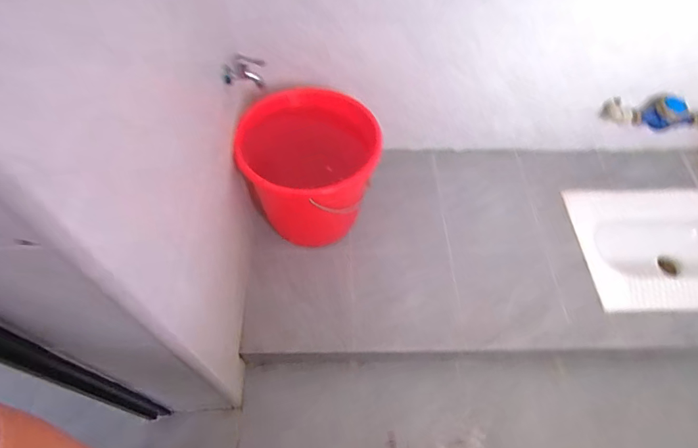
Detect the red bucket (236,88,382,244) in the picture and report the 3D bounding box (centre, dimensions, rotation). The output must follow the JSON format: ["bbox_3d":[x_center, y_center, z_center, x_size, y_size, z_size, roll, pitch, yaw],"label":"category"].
[{"bbox_3d":[-0.101,-0.133,1.164,0.324,0.322,0.297,2,56,-2],"label":"red bucket"}]

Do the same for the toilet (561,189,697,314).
[{"bbox_3d":[1.051,0.090,1.410,0.587,0.124,0.454,1,56,-3],"label":"toilet"}]

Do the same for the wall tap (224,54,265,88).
[{"bbox_3d":[-0.239,-0.347,0.965,0.087,0.092,0.050,-10,58,-10],"label":"wall tap"}]

